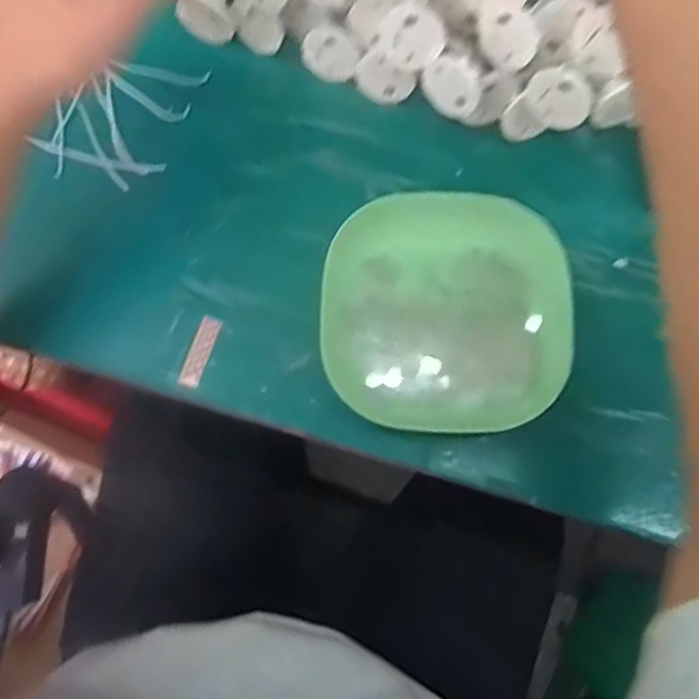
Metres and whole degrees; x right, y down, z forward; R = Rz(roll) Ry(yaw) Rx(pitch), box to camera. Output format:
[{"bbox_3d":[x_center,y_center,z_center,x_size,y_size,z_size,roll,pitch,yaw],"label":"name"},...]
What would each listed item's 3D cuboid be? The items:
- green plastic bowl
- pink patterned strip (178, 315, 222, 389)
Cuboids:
[{"bbox_3d":[0.056,-0.023,0.377,0.138,0.032,0.141,5,75,2],"label":"green plastic bowl"},{"bbox_3d":[-0.092,0.001,0.388,0.013,0.004,0.045,18,76,5],"label":"pink patterned strip"}]

